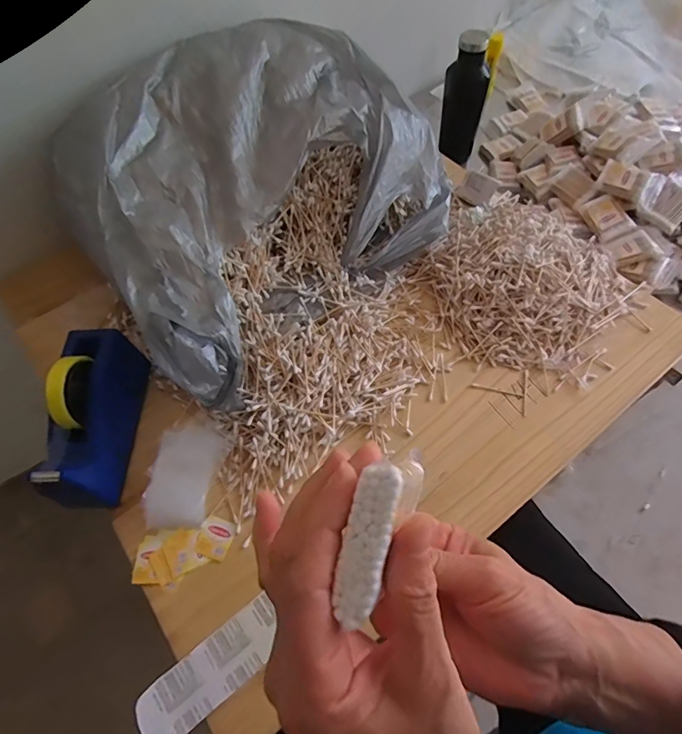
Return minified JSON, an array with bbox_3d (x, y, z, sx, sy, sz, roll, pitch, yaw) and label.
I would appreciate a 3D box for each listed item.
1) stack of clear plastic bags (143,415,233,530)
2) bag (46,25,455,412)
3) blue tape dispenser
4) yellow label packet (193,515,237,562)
[{"bbox_3d":[-0.193,0.128,0.580,0.078,0.020,0.139,21,58,-9],"label":"stack of clear plastic bags"},{"bbox_3d":[-0.112,-0.250,0.659,0.508,0.207,0.385,-41,65,-18],"label":"bag"},{"bbox_3d":[-0.303,0.057,0.566,0.072,0.103,0.207,-2,60,3],"label":"blue tape dispenser"},{"bbox_3d":[-0.148,0.202,0.551,0.042,0.005,0.043,17,63,13],"label":"yellow label packet"}]

